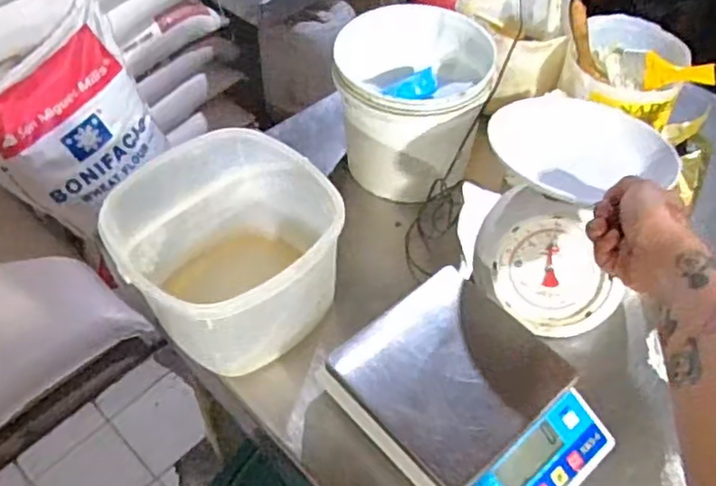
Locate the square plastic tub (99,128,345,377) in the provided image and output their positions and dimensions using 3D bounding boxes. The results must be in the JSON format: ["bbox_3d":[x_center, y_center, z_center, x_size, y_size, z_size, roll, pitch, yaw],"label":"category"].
[{"bbox_3d":[-0.140,0.018,0.737,0.221,0.168,0.215,-30,56,-21],"label":"square plastic tub"}]

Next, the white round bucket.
[{"bbox_3d":[0.069,-0.183,0.863,0.187,0.170,0.193,-1,51,1],"label":"white round bucket"}]

